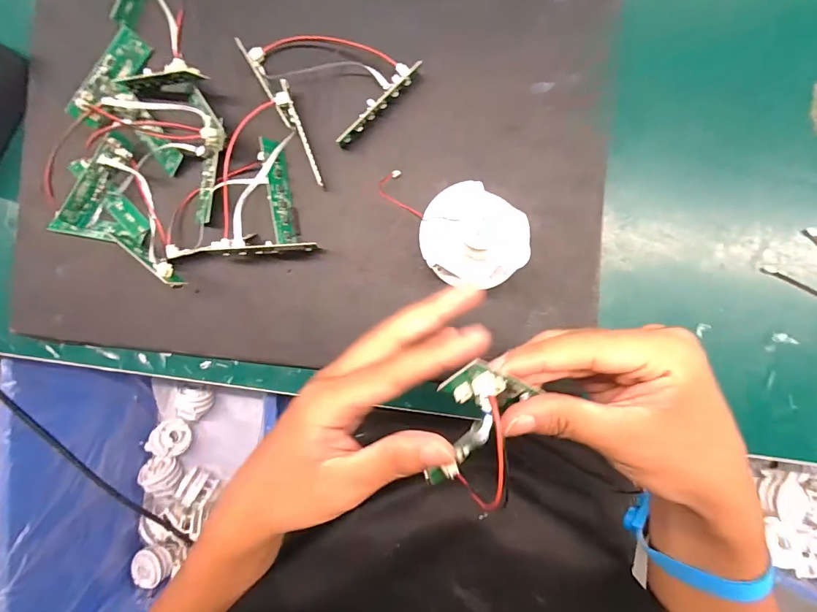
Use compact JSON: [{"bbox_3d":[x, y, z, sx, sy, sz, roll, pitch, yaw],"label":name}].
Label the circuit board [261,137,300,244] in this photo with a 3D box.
[{"bbox_3d":[-0.099,-0.088,0.314,0.008,0.023,0.078,-7,93,31],"label":"circuit board"}]

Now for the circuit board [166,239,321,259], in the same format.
[{"bbox_3d":[-0.132,-0.045,0.316,0.121,0.027,0.011,-2,91,6],"label":"circuit board"}]

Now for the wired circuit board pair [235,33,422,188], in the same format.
[{"bbox_3d":[-0.053,-0.171,0.307,0.104,0.018,0.116,-29,88,6],"label":"wired circuit board pair"}]

